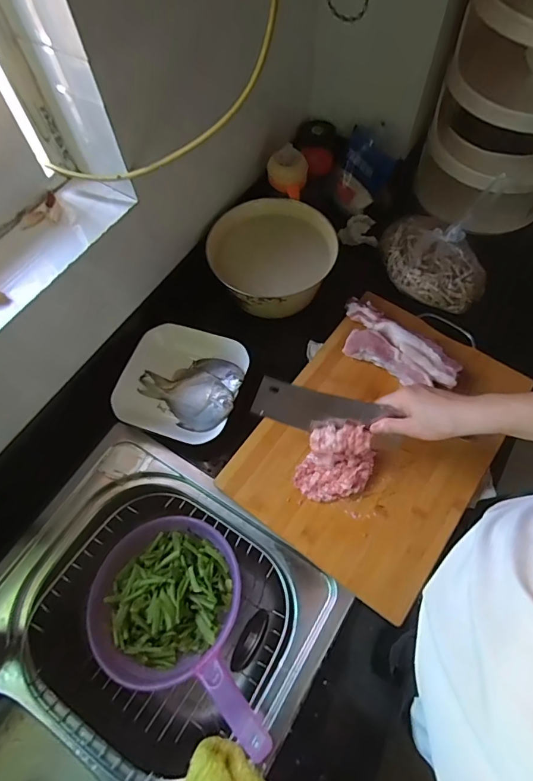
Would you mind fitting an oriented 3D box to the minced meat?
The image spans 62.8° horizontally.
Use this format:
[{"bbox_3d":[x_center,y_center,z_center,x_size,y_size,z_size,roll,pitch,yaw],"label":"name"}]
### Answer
[{"bbox_3d":[0.092,0.094,0.568,0.087,0.066,0.097,28,68,14],"label":"minced meat"}]

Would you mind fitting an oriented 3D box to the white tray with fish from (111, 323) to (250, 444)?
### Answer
[{"bbox_3d":[-0.131,-0.012,0.662,0.186,0.046,0.171,15,66,9],"label":"white tray with fish"}]

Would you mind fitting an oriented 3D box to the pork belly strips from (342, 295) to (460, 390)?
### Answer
[{"bbox_3d":[0.191,-0.063,0.659,0.192,0.031,0.083,35,70,16],"label":"pork belly strips"}]

